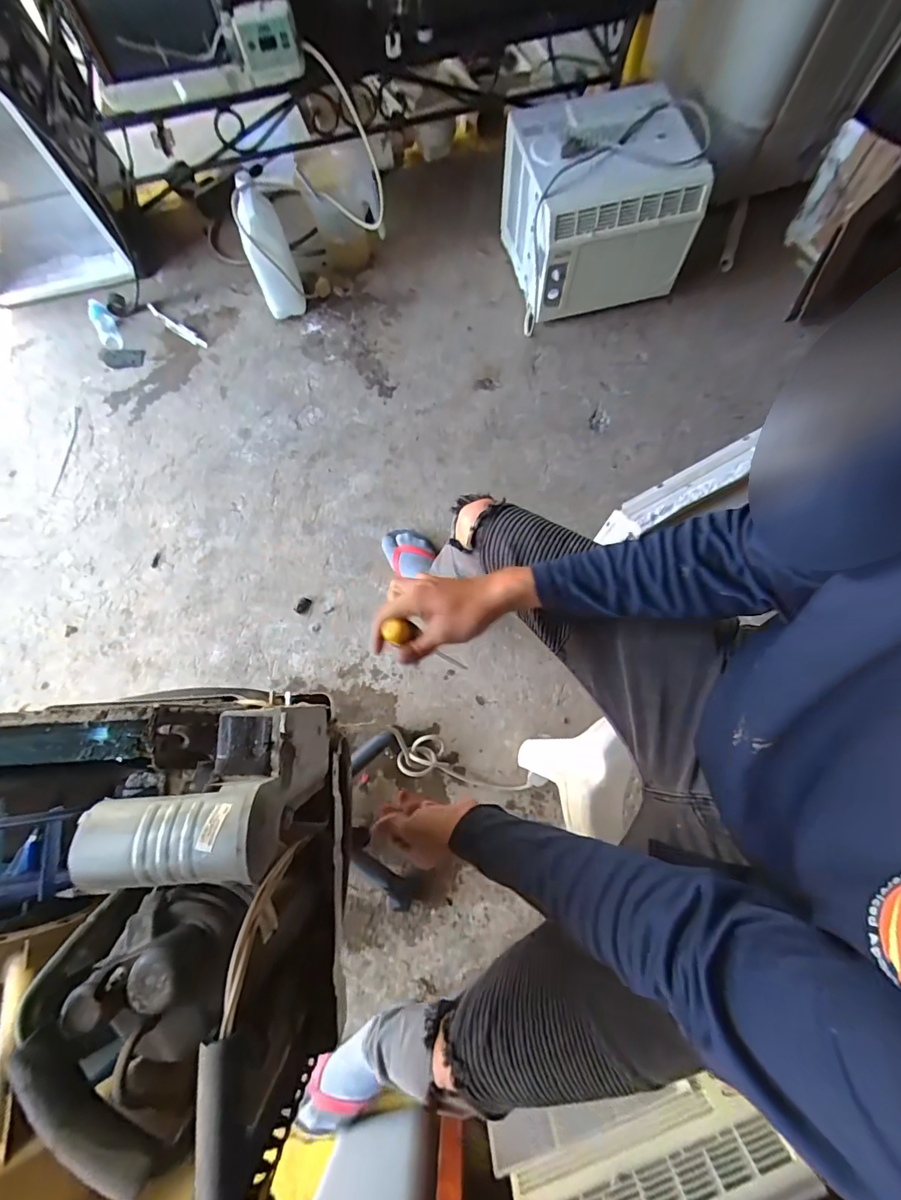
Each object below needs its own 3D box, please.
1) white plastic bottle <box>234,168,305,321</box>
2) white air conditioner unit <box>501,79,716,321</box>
[{"bbox_3d":[-0.510,-0.979,1.295,0.116,0.297,0.179,-19,73,-3],"label":"white plastic bottle"},{"bbox_3d":[0.418,-1.069,1.268,0.501,0.318,0.394,-16,73,-2],"label":"white air conditioner unit"}]

